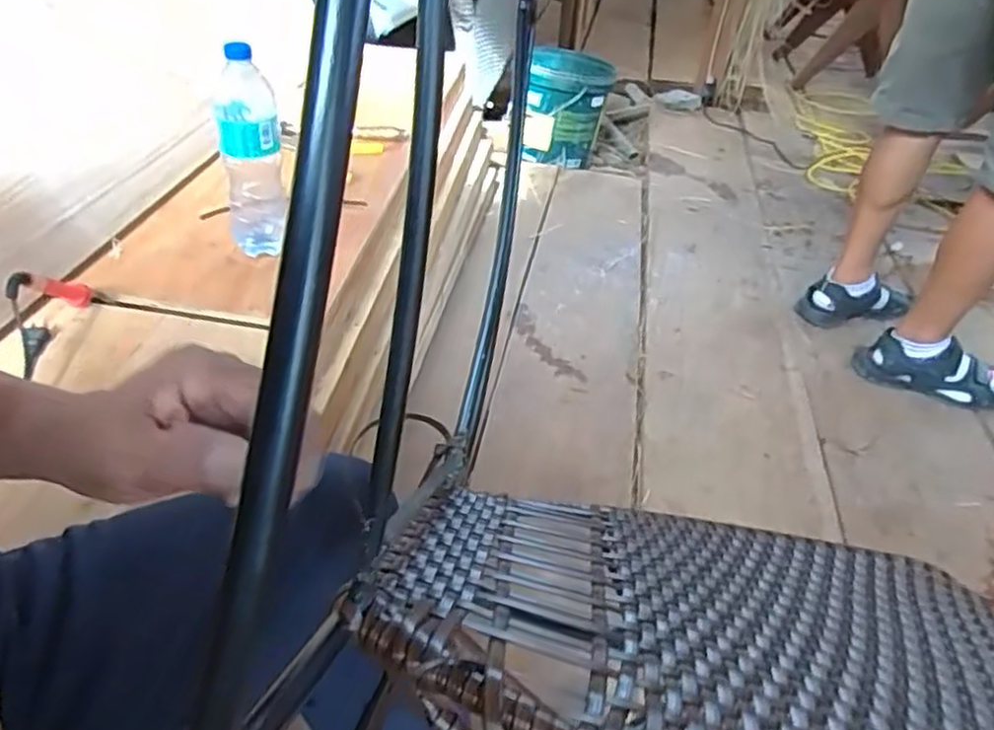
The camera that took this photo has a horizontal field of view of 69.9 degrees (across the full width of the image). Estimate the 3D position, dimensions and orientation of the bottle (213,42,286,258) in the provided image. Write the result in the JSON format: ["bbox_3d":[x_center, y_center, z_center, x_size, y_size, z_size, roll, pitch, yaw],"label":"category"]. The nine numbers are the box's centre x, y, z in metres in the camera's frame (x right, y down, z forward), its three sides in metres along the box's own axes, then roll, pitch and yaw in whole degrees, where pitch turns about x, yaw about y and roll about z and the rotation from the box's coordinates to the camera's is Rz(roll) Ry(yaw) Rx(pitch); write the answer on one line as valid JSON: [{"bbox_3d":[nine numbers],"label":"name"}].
[{"bbox_3d":[-0.321,-0.272,0.926,0.077,0.260,0.081,-6,41,-17],"label":"bottle"}]

